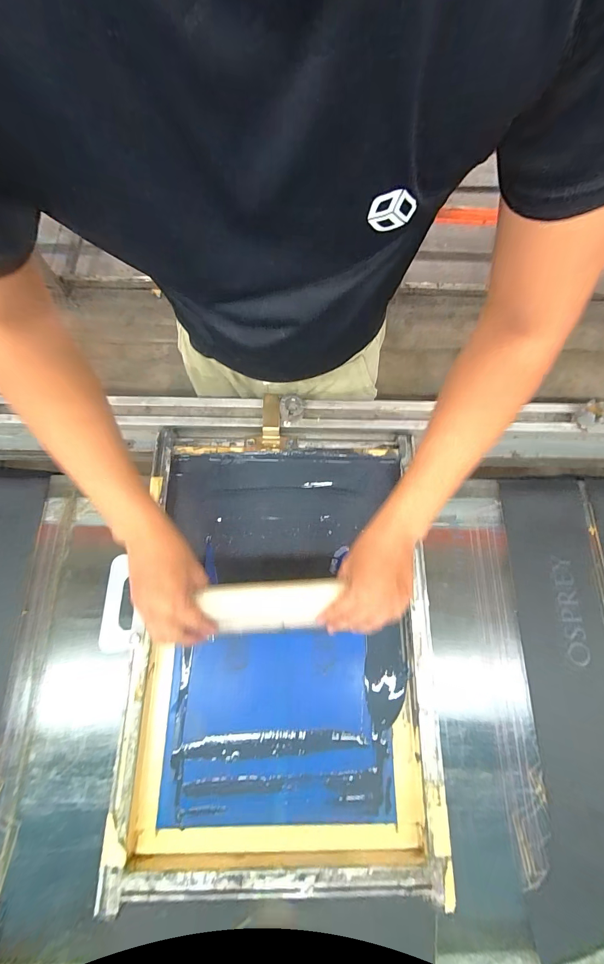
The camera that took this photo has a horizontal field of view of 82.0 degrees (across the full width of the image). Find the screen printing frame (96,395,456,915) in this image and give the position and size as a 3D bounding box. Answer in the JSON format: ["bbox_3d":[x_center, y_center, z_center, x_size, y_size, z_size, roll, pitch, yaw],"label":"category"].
[{"bbox_3d":[-0.024,0.175,0.488,0.405,0.043,0.594,1,72,-1],"label":"screen printing frame"}]

